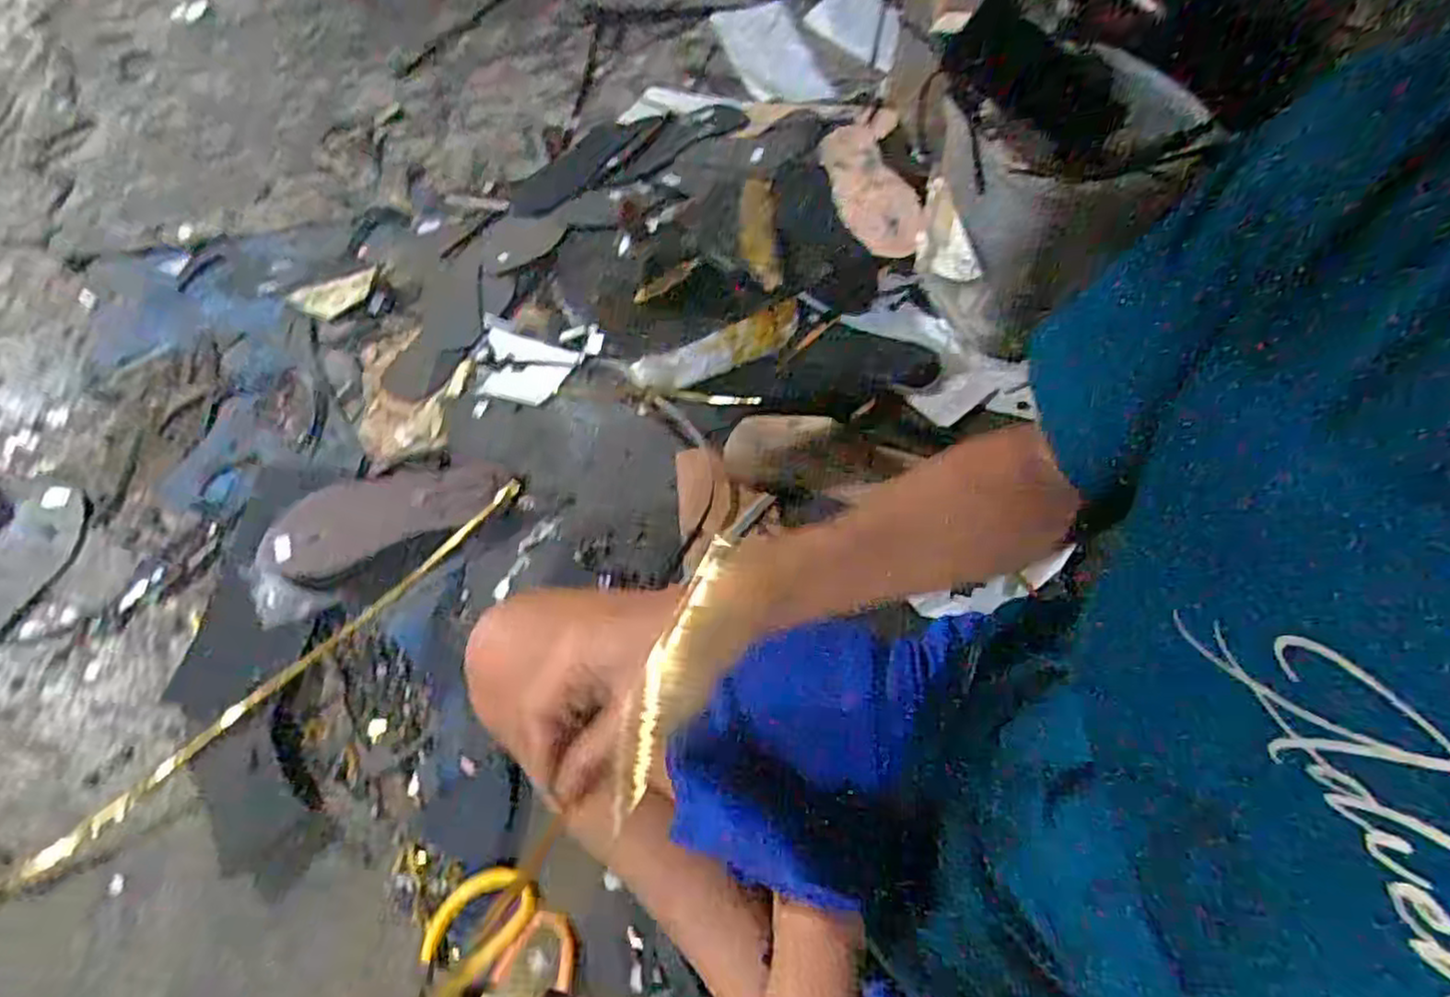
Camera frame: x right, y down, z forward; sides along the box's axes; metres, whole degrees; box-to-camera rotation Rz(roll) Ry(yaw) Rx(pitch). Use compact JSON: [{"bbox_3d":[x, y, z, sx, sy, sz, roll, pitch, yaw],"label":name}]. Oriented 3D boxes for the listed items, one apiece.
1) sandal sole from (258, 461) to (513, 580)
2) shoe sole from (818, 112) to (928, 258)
[{"bbox_3d":[-0.337,0.009,0.731,0.231,0.016,0.090,-19,64,-13],"label":"sandal sole"},{"bbox_3d":[0.184,-0.420,0.948,0.108,0.046,0.280,0,60,-2],"label":"shoe sole"}]

